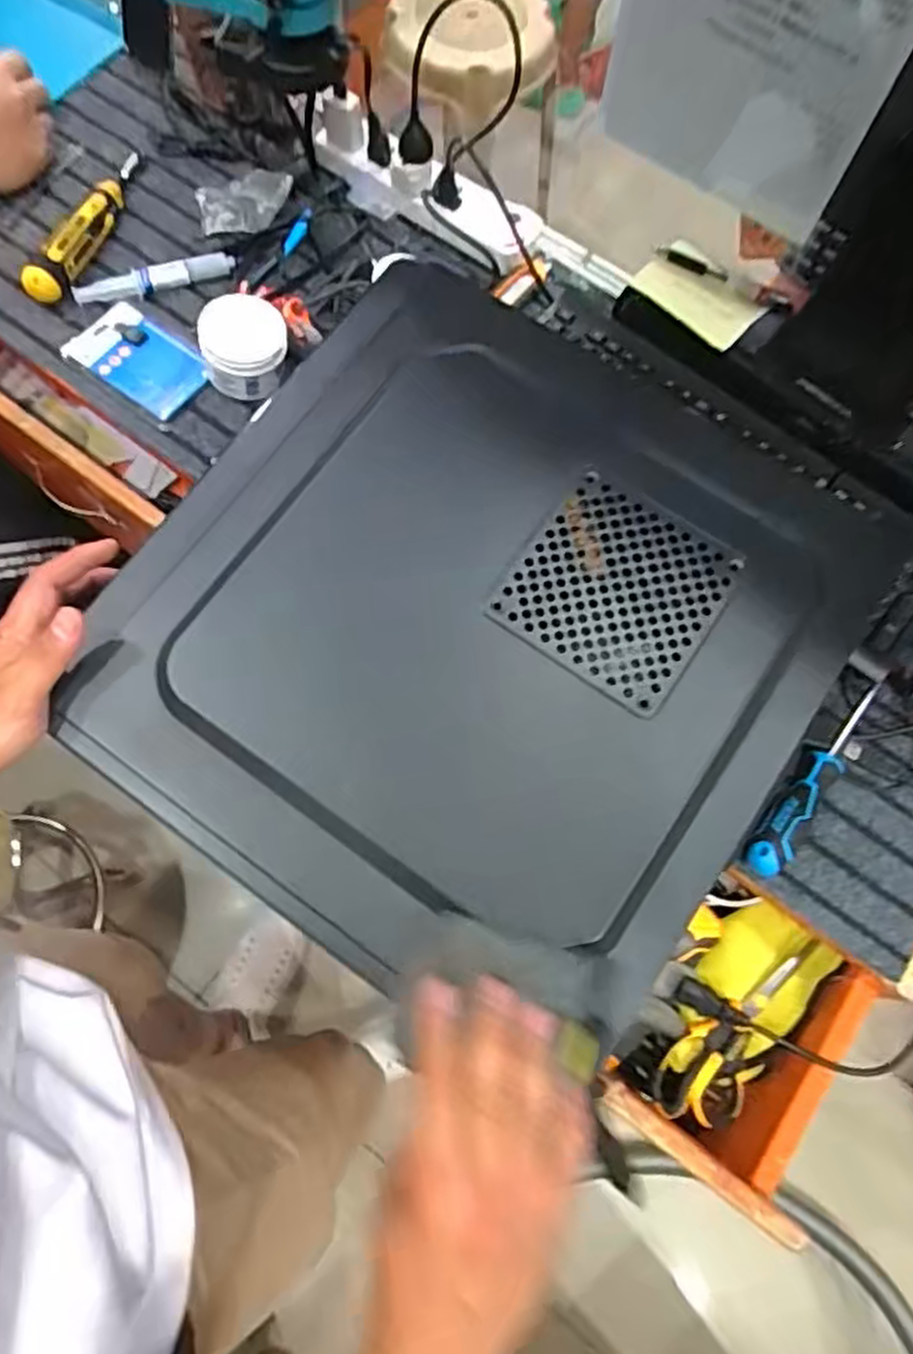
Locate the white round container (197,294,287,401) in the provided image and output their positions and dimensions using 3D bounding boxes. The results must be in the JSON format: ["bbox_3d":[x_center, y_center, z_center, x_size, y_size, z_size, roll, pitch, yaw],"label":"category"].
[{"bbox_3d":[-0.198,-0.306,0.699,0.078,0.052,0.085,1,71,-2],"label":"white round container"}]

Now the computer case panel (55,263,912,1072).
[{"bbox_3d":[0.012,-0.040,0.465,0.395,0.041,0.415,36,73,10],"label":"computer case panel"}]

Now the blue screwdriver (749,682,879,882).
[{"bbox_3d":[0.297,0.075,0.613,0.031,0.038,0.205,37,74,10],"label":"blue screwdriver"}]

